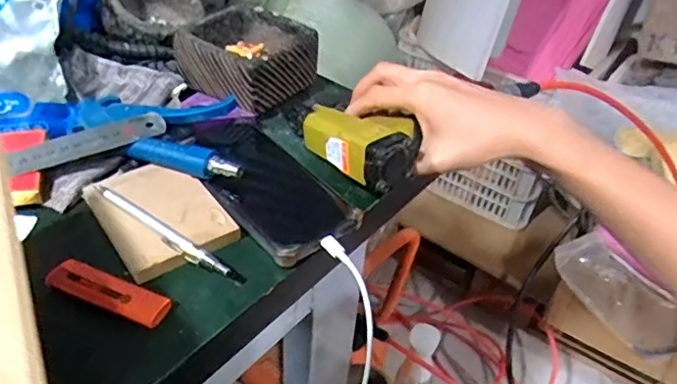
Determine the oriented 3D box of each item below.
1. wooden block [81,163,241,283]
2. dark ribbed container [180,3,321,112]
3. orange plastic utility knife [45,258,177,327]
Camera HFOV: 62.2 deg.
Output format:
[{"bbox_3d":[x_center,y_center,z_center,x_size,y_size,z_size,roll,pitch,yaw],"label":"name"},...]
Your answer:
[{"bbox_3d":[-0.137,0.012,0.424,0.078,0.011,0.113,-25,48,-30],"label":"wooden block"},{"bbox_3d":[-0.091,-0.132,0.561,0.107,0.065,0.104,25,44,22],"label":"dark ribbed container"},{"bbox_3d":[-0.149,0.065,0.365,0.084,0.009,0.023,16,42,14],"label":"orange plastic utility knife"}]

